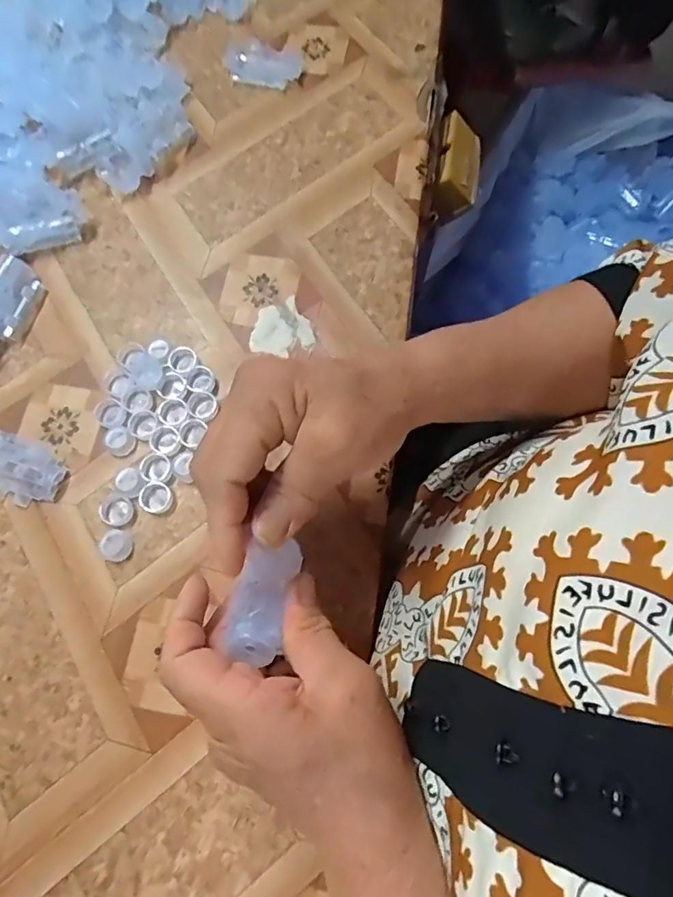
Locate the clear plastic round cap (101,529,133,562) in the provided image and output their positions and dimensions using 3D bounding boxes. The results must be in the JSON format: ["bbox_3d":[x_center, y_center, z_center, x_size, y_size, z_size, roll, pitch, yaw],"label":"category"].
[{"bbox_3d":[-0.144,0.063,0.337,0.022,0.004,0.019,16,71,5],"label":"clear plastic round cap"}]

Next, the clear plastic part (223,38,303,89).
[{"bbox_3d":[-0.067,-0.351,0.468,0.071,0.011,0.045,15,71,5],"label":"clear plastic part"}]

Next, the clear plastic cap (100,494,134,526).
[{"bbox_3d":[-0.146,0.041,0.343,0.022,0.004,0.019,27,73,9],"label":"clear plastic cap"}]

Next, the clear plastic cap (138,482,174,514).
[{"bbox_3d":[-0.120,0.033,0.344,0.023,0.004,0.020,27,73,9],"label":"clear plastic cap"}]

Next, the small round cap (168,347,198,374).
[{"bbox_3d":[-0.112,-0.064,0.377,0.019,0.007,0.019,0,71,0],"label":"small round cap"}]

